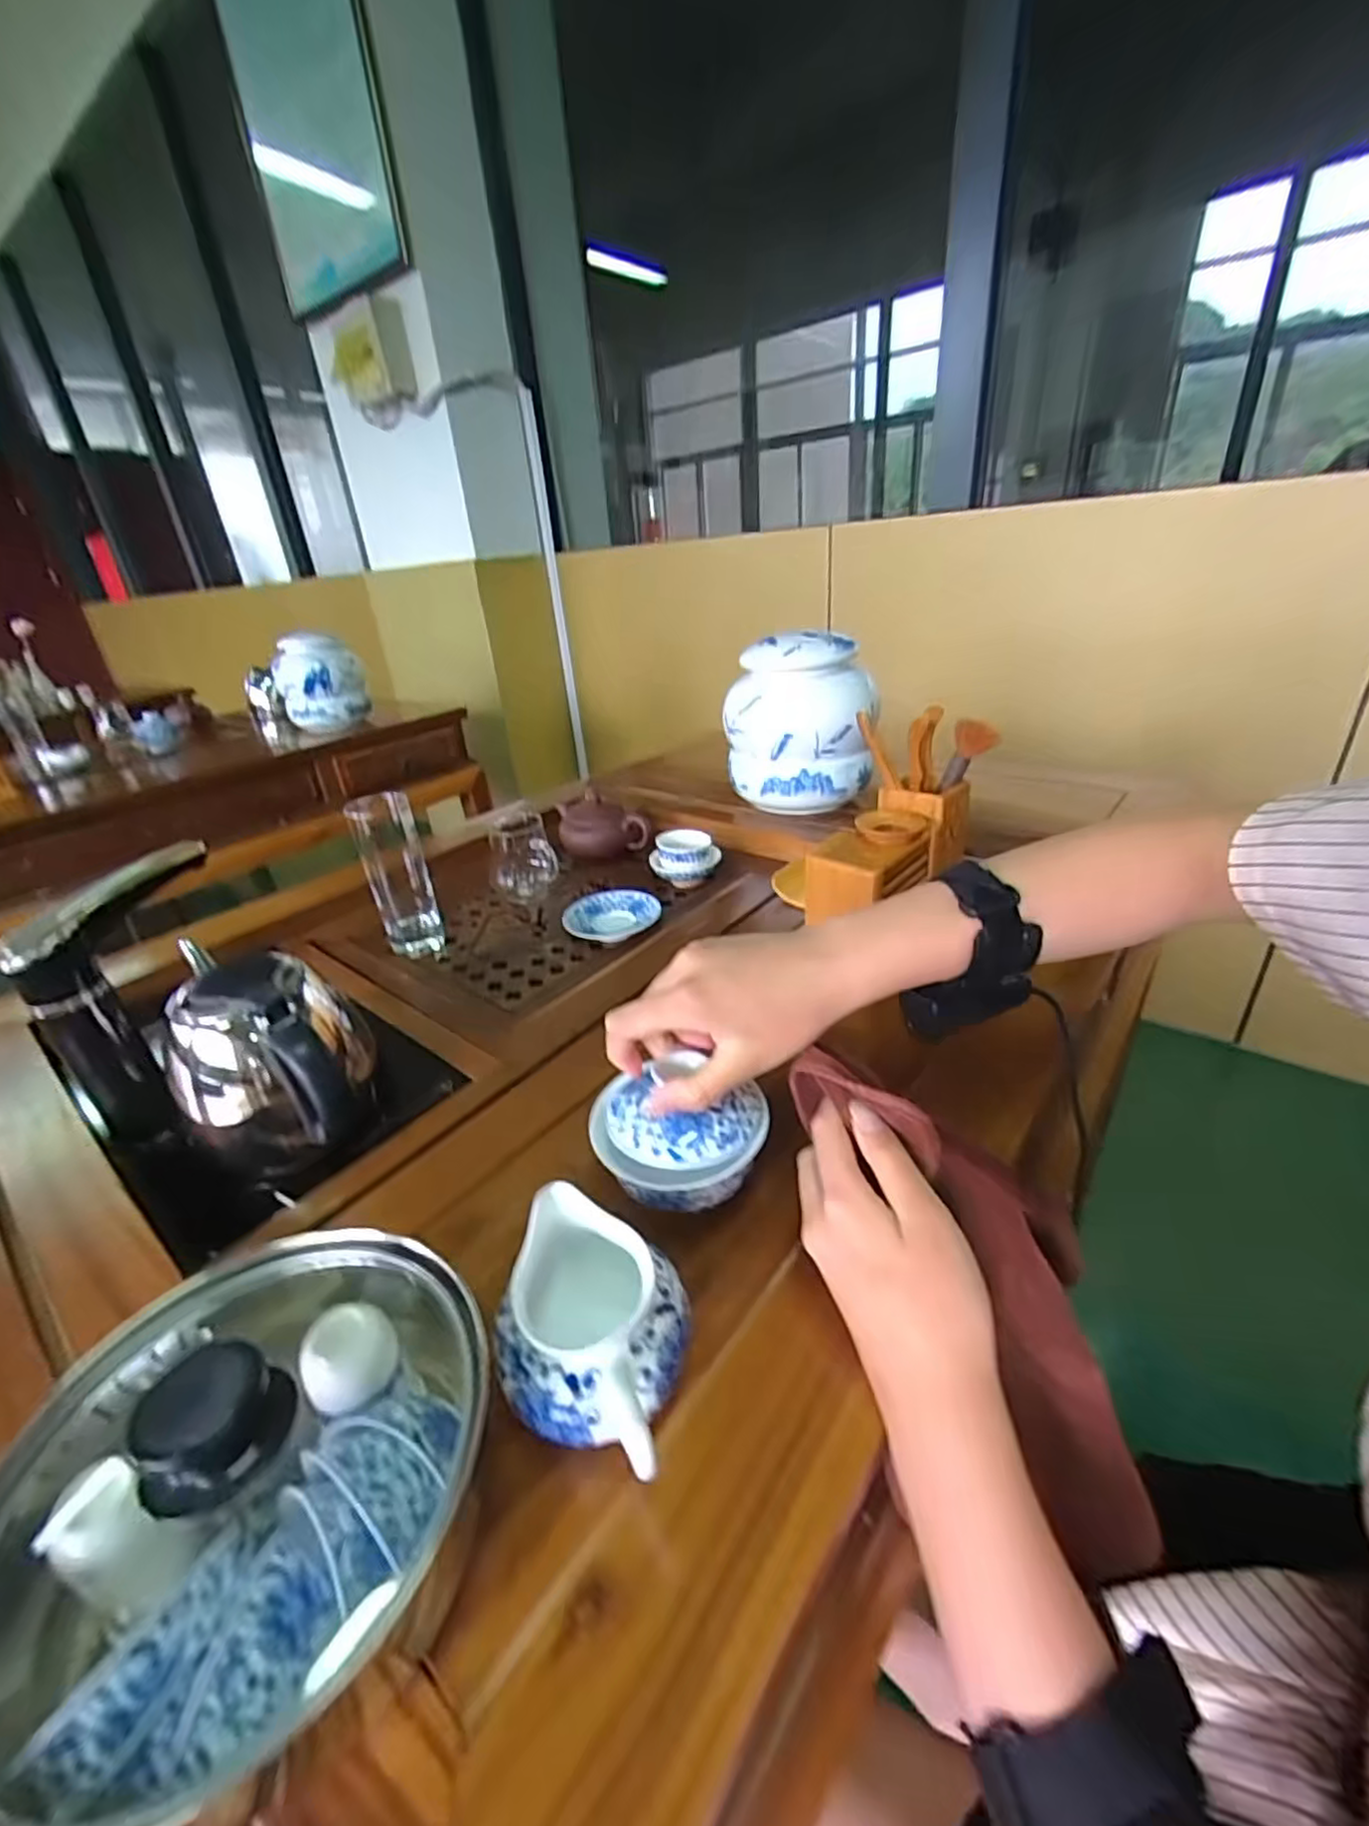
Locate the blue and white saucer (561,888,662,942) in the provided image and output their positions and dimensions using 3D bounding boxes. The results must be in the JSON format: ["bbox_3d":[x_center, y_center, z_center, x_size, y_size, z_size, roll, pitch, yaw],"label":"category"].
[{"bbox_3d":[-0.083,0.000,0.751,0.100,0.025,0.095,-3,25,1],"label":"blue and white saucer"}]

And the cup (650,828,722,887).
[{"bbox_3d":[0.002,-0.066,0.821,0.081,0.051,0.069,-8,28,-5],"label":"cup"}]

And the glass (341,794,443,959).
[{"bbox_3d":[-0.311,-0.052,0.734,0.063,0.163,0.076,-15,30,-18],"label":"glass"}]

